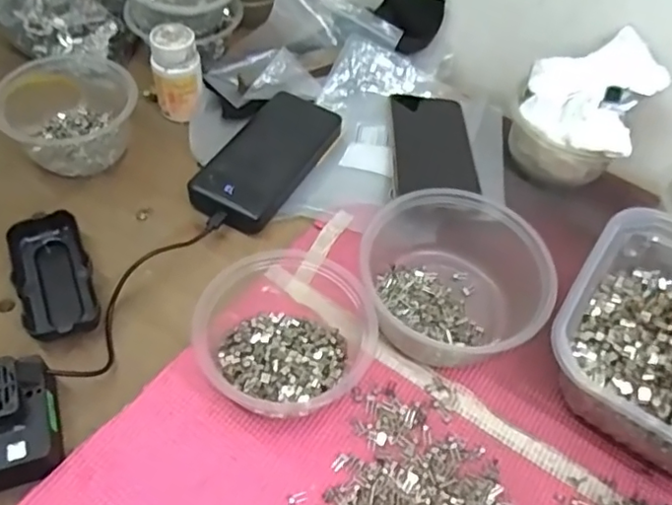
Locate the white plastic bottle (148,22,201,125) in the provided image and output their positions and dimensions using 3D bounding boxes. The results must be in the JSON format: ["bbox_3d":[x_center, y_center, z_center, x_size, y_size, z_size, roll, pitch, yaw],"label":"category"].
[{"bbox_3d":[-0.149,-0.167,0.565,0.044,0.078,0.044,-9,55,-13],"label":"white plastic bottle"}]

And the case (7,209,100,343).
[{"bbox_3d":[-0.216,0.019,0.459,0.053,0.024,0.108,-22,58,-21],"label":"case"}]

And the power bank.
[{"bbox_3d":[-0.062,-0.089,0.547,0.075,0.024,0.162,26,55,13],"label":"power bank"}]

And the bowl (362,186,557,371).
[{"bbox_3d":[0.088,0.011,0.456,0.133,0.062,0.153,10,53,1],"label":"bowl"}]

